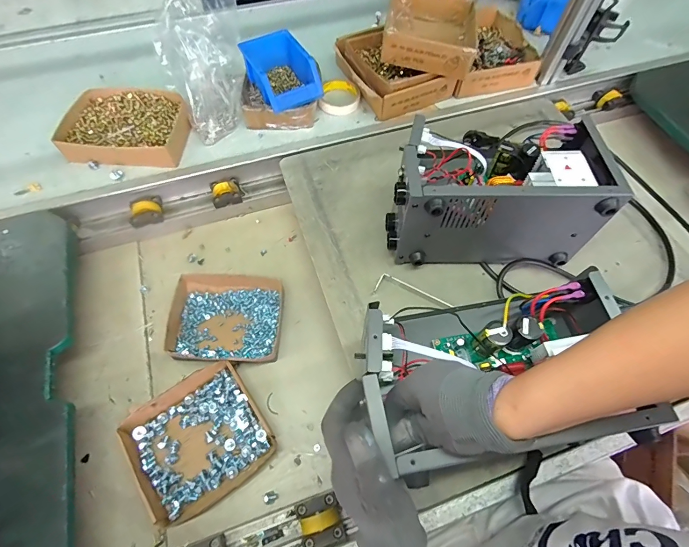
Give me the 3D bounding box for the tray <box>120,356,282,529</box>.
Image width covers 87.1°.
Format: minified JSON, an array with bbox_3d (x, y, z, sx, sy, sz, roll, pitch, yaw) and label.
[{"bbox_3d":[-0.204,0.232,0.513,0.168,0.035,0.165,-32,68,-17],"label":"tray"}]

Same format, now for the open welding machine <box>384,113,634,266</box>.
[{"bbox_3d":[0.209,-0.117,0.546,0.269,0.166,0.159,2,62,-1],"label":"open welding machine"}]

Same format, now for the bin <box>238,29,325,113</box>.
[{"bbox_3d":[-0.120,-0.383,0.695,0.108,0.066,0.154,-27,66,-15],"label":"bin"}]

